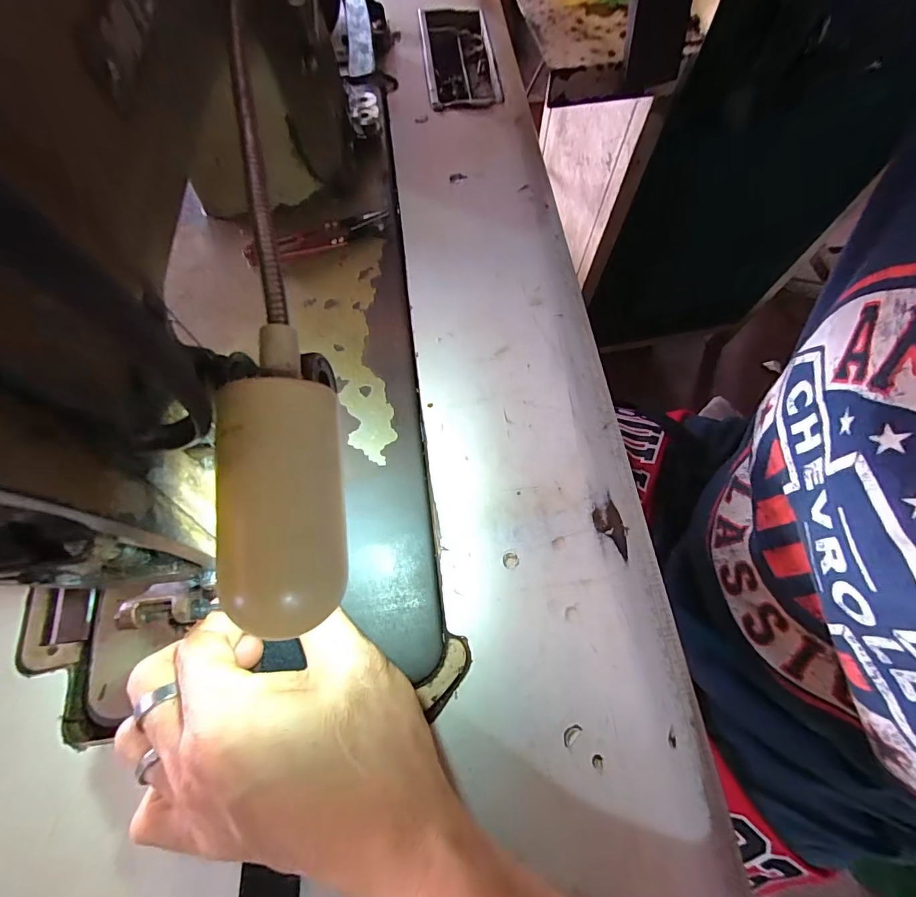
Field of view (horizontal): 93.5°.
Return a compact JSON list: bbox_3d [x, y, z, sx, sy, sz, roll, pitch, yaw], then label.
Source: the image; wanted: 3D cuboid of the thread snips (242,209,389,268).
[{"bbox_3d":[-0.100,-0.150,0.306,0.103,0.004,0.024,-17,70,-8],"label":"thread snips"}]

